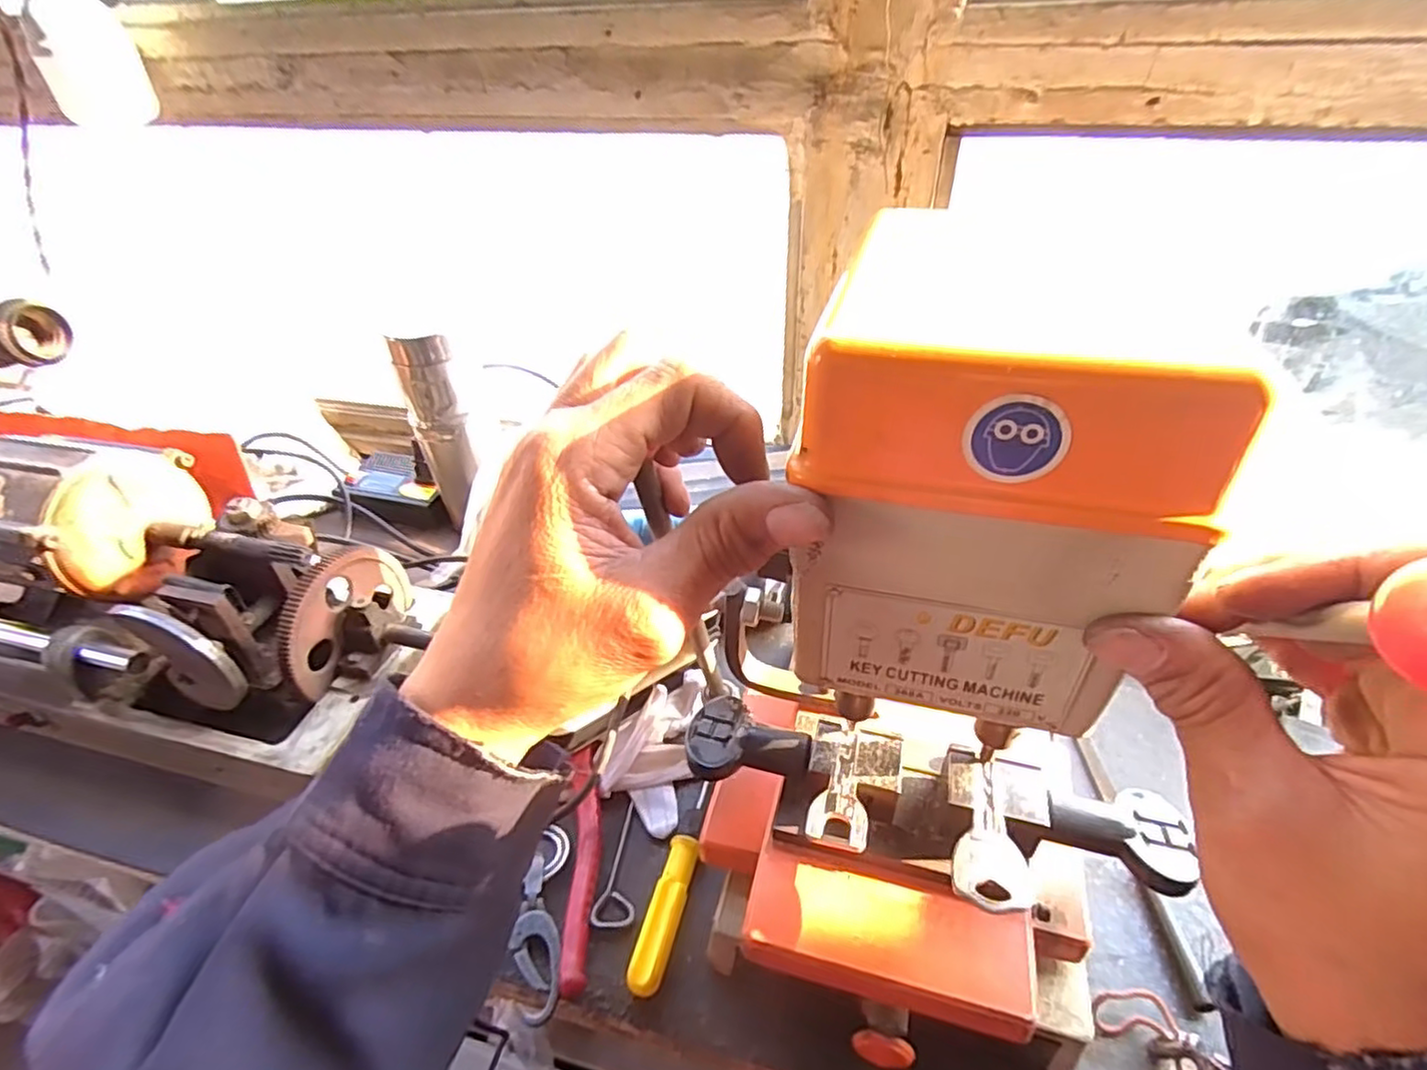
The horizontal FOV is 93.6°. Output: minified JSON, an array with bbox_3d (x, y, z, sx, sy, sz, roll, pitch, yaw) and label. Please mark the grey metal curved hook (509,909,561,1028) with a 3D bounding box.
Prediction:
[{"bbox_3d":[-0.080,0.196,0.308,0.021,0.013,0.045,-16,43,-14],"label":"grey metal curved hook"}]

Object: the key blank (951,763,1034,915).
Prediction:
[{"bbox_3d":[0.101,0.110,0.248,0.026,0.004,0.056,9,37,8],"label":"key blank"}]

